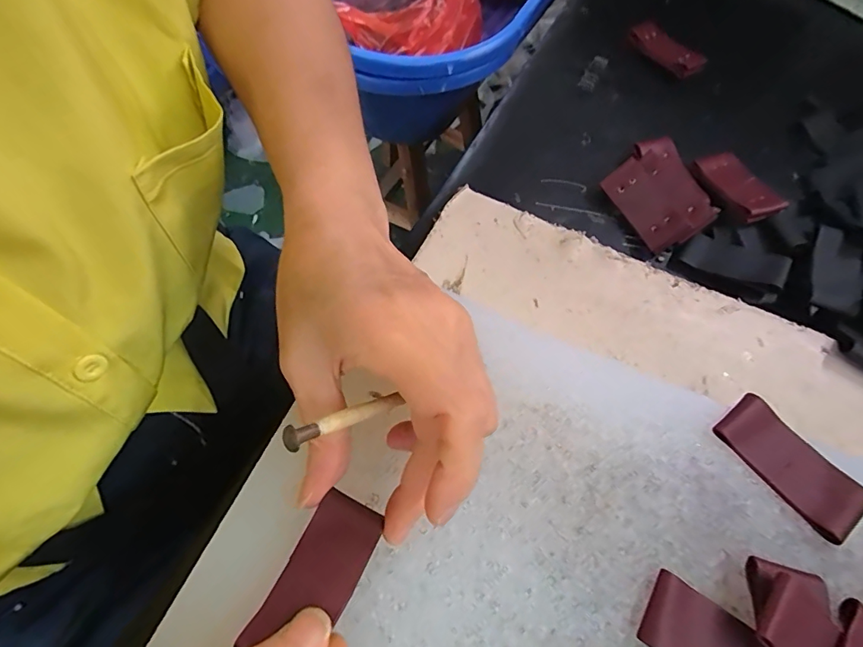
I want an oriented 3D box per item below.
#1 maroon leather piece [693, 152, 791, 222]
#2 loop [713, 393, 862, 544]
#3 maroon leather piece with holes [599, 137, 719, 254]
[{"bbox_3d":[0.207,-0.095,0.315,0.032,0.010,0.062,-12,54,-6],"label":"maroon leather piece"},{"bbox_3d":[0.155,0.060,0.199,0.027,0.008,0.060,-35,69,-16],"label":"loop"},{"bbox_3d":[0.156,-0.090,0.311,0.061,0.024,0.075,-25,67,-12],"label":"maroon leather piece with holes"}]

